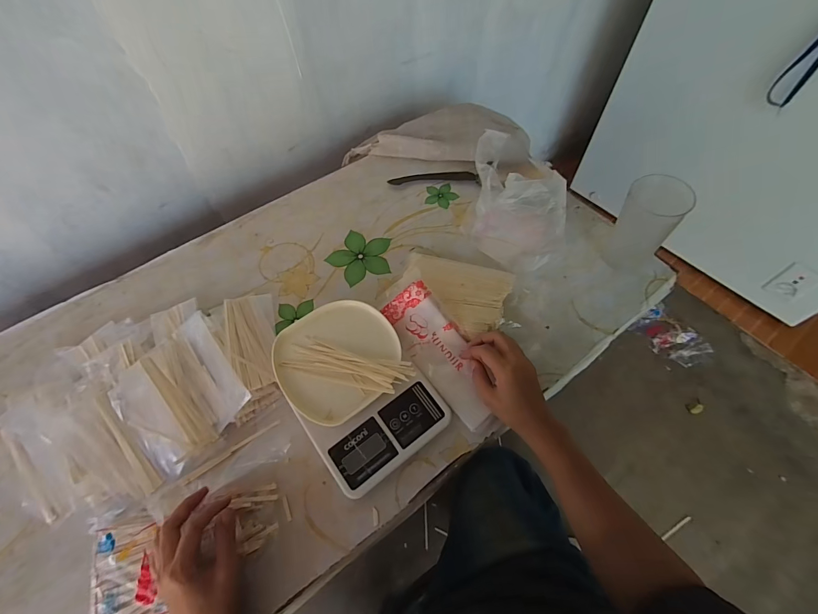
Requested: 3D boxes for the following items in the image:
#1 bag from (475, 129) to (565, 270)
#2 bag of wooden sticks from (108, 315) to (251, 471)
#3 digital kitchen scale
[{"bbox_3d":[0.171,-0.157,0.568,0.121,0.126,0.188,-6,60,-1],"label":"bag"},{"bbox_3d":[-0.299,0.103,0.477,0.133,0.037,0.167,-35,65,-17],"label":"bag of wooden sticks"},{"bbox_3d":[-0.070,0.097,0.473,0.157,0.041,0.220,-33,64,-16],"label":"digital kitchen scale"}]

